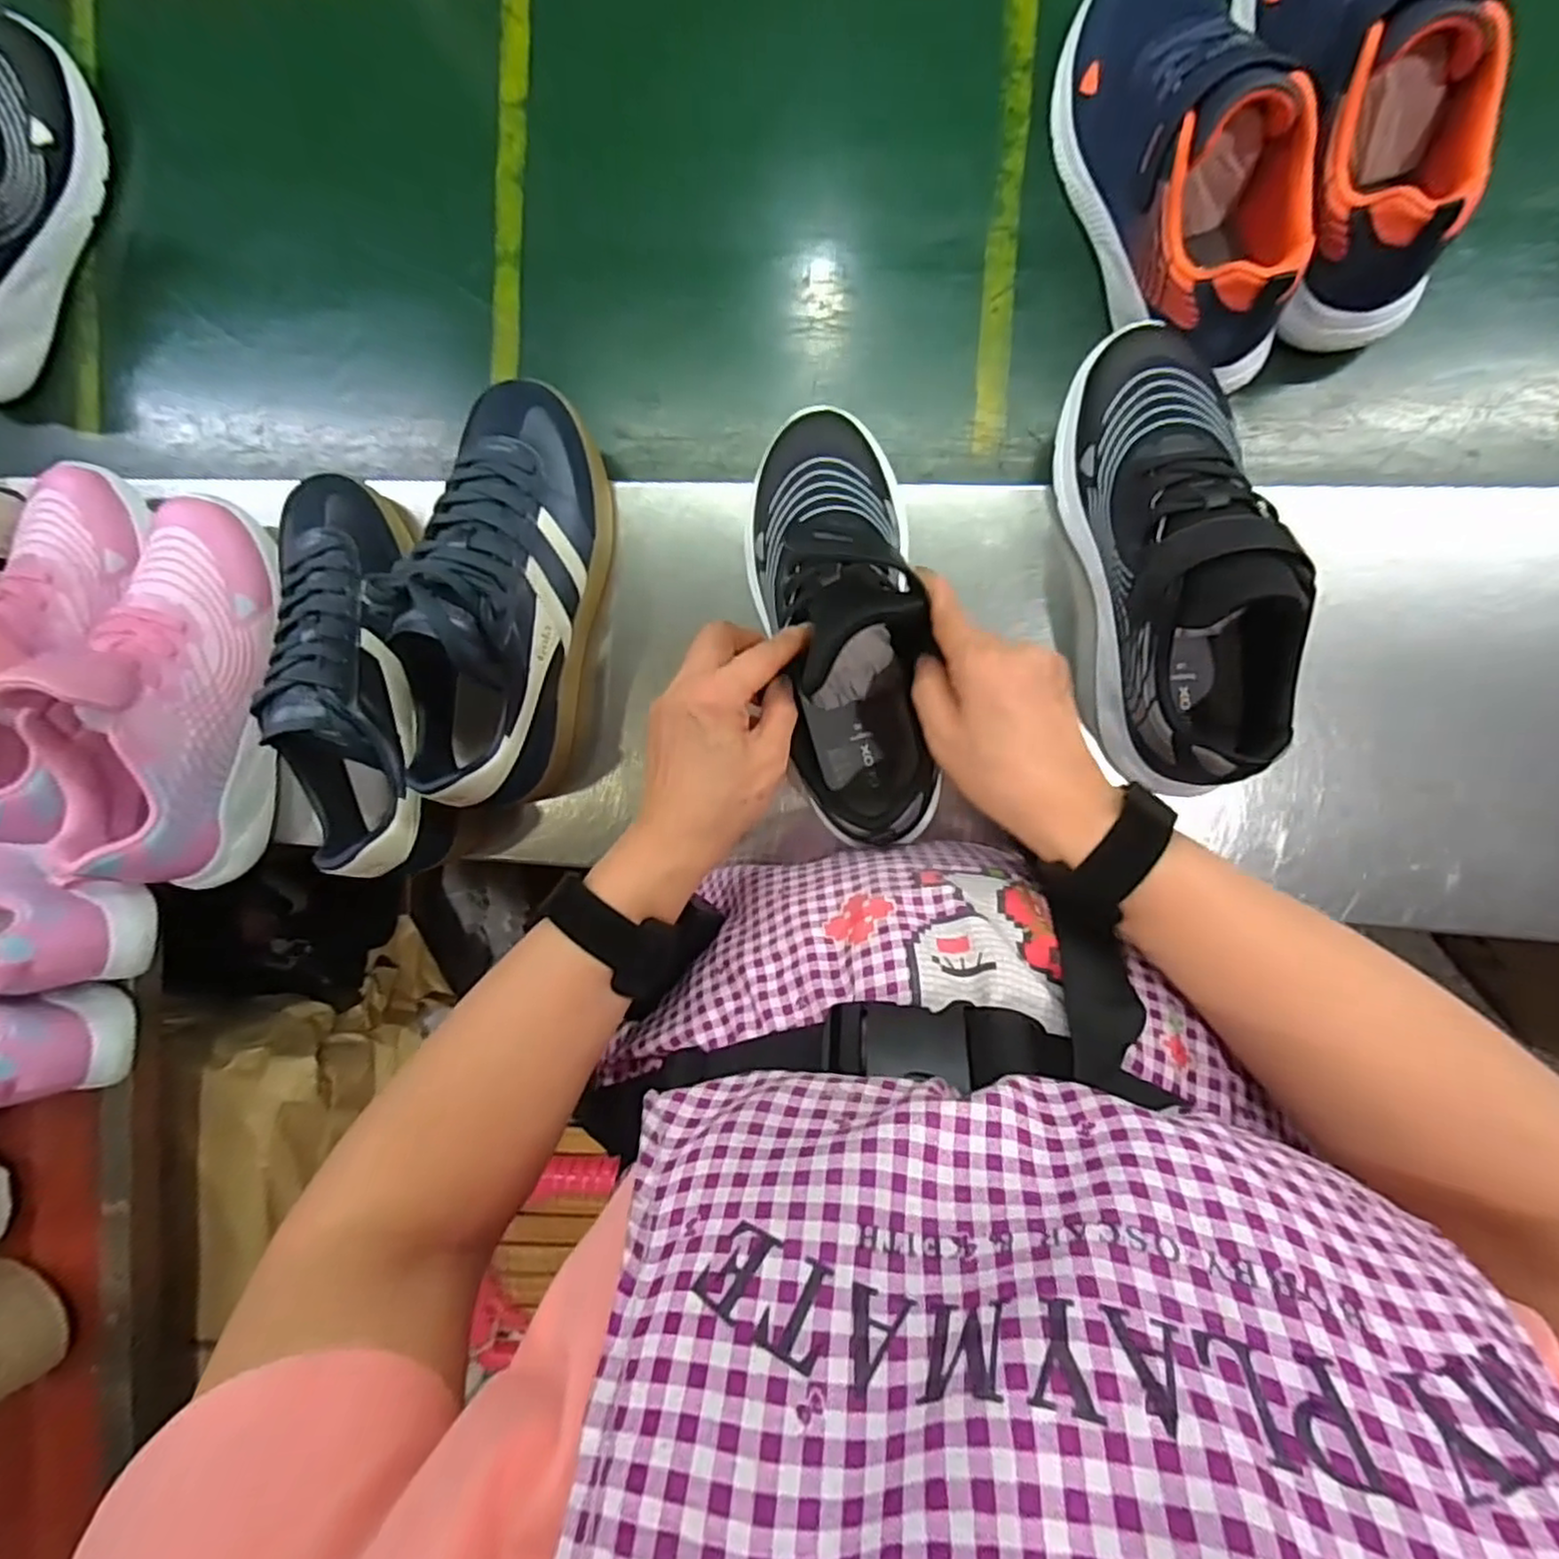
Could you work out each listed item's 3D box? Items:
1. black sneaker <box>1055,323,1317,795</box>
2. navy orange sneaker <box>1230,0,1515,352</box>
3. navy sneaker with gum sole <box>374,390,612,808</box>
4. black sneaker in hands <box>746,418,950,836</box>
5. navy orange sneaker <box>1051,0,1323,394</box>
[{"bbox_3d":[0.218,-0.121,0.394,0.080,0.122,0.257,-10,93,7],"label":"black sneaker"},{"bbox_3d":[0.322,-0.387,0.389,0.093,0.098,0.256,-4,93,7],"label":"navy orange sneaker"},{"bbox_3d":[-0.173,-0.117,0.434,0.092,0.108,0.259,10,95,6],"label":"navy sneaker with gum sole"},{"bbox_3d":[0.030,-0.092,0.389,0.090,0.114,0.242,-6,90,7],"label":"black sneaker in hands"},{"bbox_3d":[0.230,-0.360,0.403,0.087,0.101,0.244,-14,92,7],"label":"navy orange sneaker"}]

